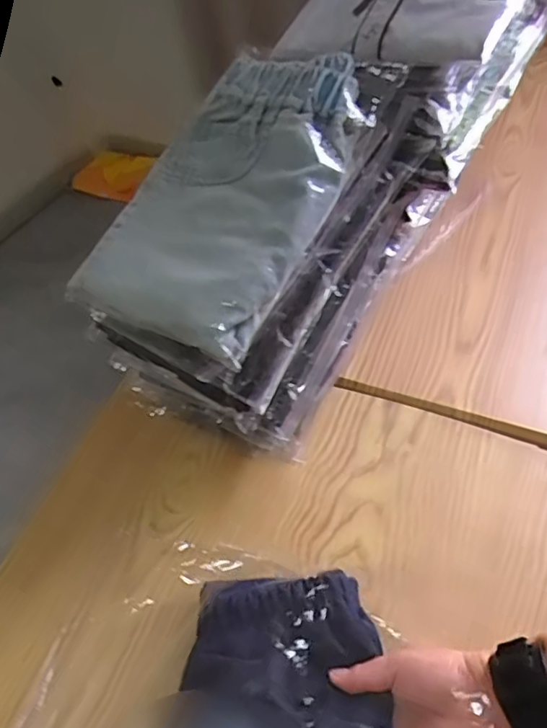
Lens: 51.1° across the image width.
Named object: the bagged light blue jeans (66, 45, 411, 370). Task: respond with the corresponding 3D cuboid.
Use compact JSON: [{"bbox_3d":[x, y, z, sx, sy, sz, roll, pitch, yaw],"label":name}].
[{"bbox_3d":[-0.037,-0.147,0.480,0.183,0.039,0.277,26,81,27],"label":"bagged light blue jeans"}]

